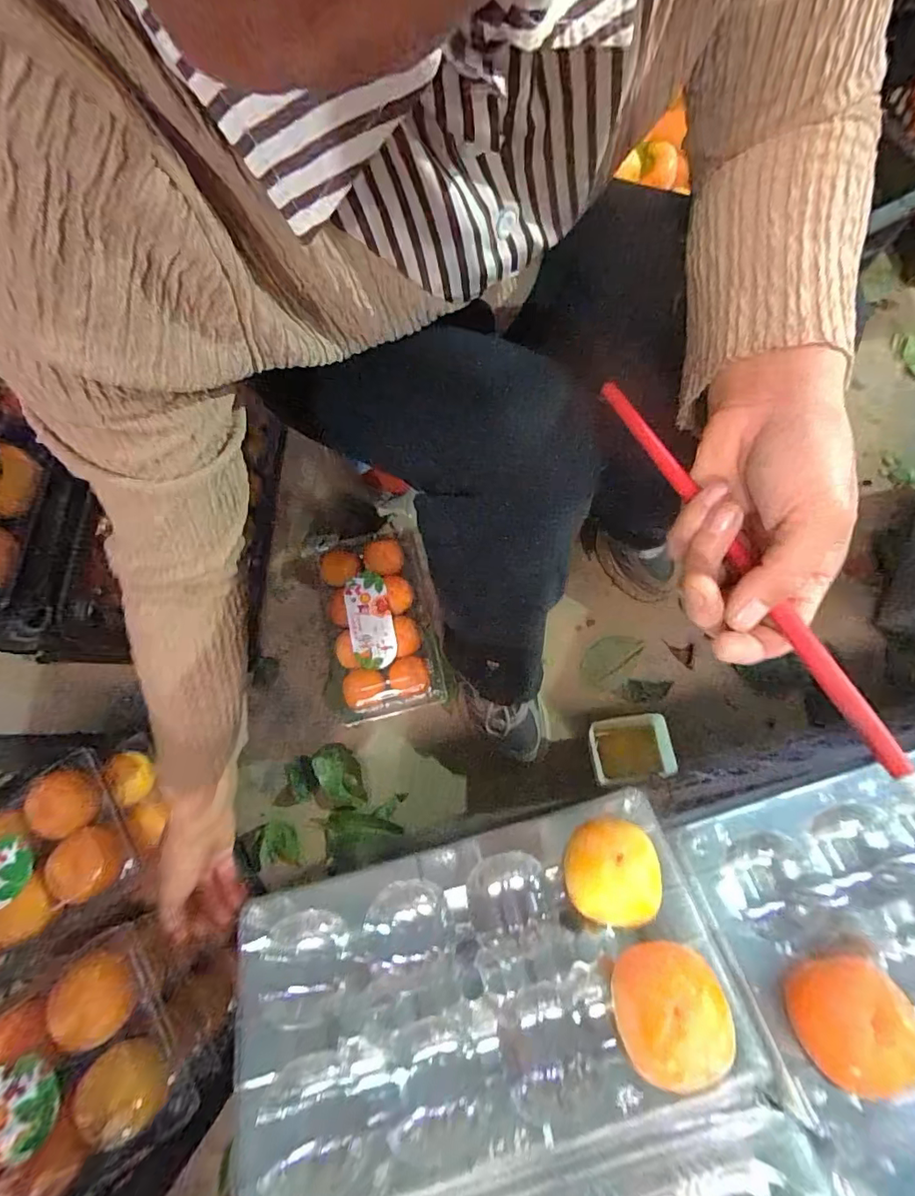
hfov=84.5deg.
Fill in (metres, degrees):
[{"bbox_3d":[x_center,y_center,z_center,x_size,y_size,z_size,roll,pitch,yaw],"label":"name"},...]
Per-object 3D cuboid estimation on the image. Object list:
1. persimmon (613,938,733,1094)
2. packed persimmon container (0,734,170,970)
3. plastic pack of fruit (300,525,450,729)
[{"bbox_3d":[0.104,0.200,0.251,0.052,0.052,0.053,33,78,9],"label":"persimmon"},{"bbox_3d":[-0.415,0.256,0.466,0.247,0.088,0.145,-29,77,-6],"label":"packed persimmon container"},{"bbox_3d":[-0.115,0.025,0.698,0.157,0.053,0.266,-13,76,-2],"label":"plastic pack of fruit"}]

